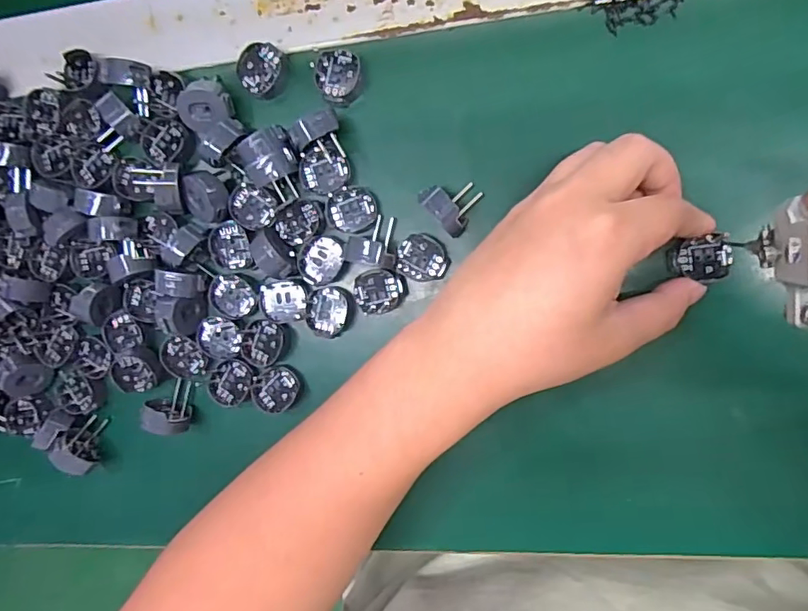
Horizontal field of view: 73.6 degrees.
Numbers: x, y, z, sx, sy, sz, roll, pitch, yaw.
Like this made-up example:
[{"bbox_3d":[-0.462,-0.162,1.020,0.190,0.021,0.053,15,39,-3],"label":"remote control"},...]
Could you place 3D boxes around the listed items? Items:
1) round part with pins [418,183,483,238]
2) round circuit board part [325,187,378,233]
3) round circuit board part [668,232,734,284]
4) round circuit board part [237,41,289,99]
[{"bbox_3d":[0.028,-0.055,0.290,0.027,0.029,0.029,-42,86,11],"label":"round part with pins"},{"bbox_3d":[-0.030,-0.054,0.309,0.028,0.012,0.023,-6,93,11],"label":"round circuit board part"},{"bbox_3d":[0.151,-0.024,0.276,0.026,0.016,0.023,1,93,9],"label":"round circuit board part"},{"bbox_3d":[-0.080,-0.133,0.307,0.024,0.012,0.029,2,94,10],"label":"round circuit board part"}]

